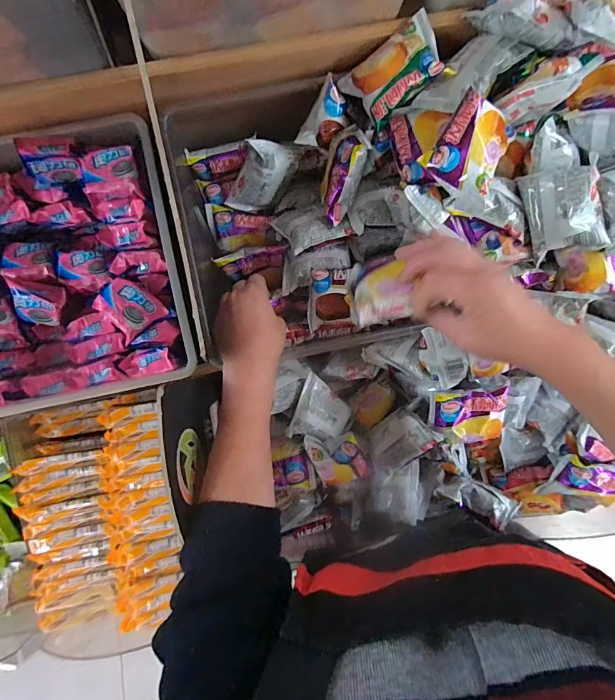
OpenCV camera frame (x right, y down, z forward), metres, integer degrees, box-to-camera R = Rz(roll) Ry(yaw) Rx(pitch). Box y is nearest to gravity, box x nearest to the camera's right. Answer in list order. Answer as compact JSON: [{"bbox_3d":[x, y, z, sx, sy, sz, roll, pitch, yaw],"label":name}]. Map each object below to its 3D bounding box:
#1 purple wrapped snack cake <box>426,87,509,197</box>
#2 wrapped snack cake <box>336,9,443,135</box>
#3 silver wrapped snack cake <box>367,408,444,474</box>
[{"bbox_3d":[0.161,-0.201,0.379,0.063,0.032,0.081,24,78,5],"label":"purple wrapped snack cake"},{"bbox_3d":[0.092,-0.294,0.412,0.100,0.029,0.070,-34,83,19],"label":"wrapped snack cake"},{"bbox_3d":[0.112,0.112,0.489,0.096,0.019,0.058,-45,62,31],"label":"silver wrapped snack cake"}]

